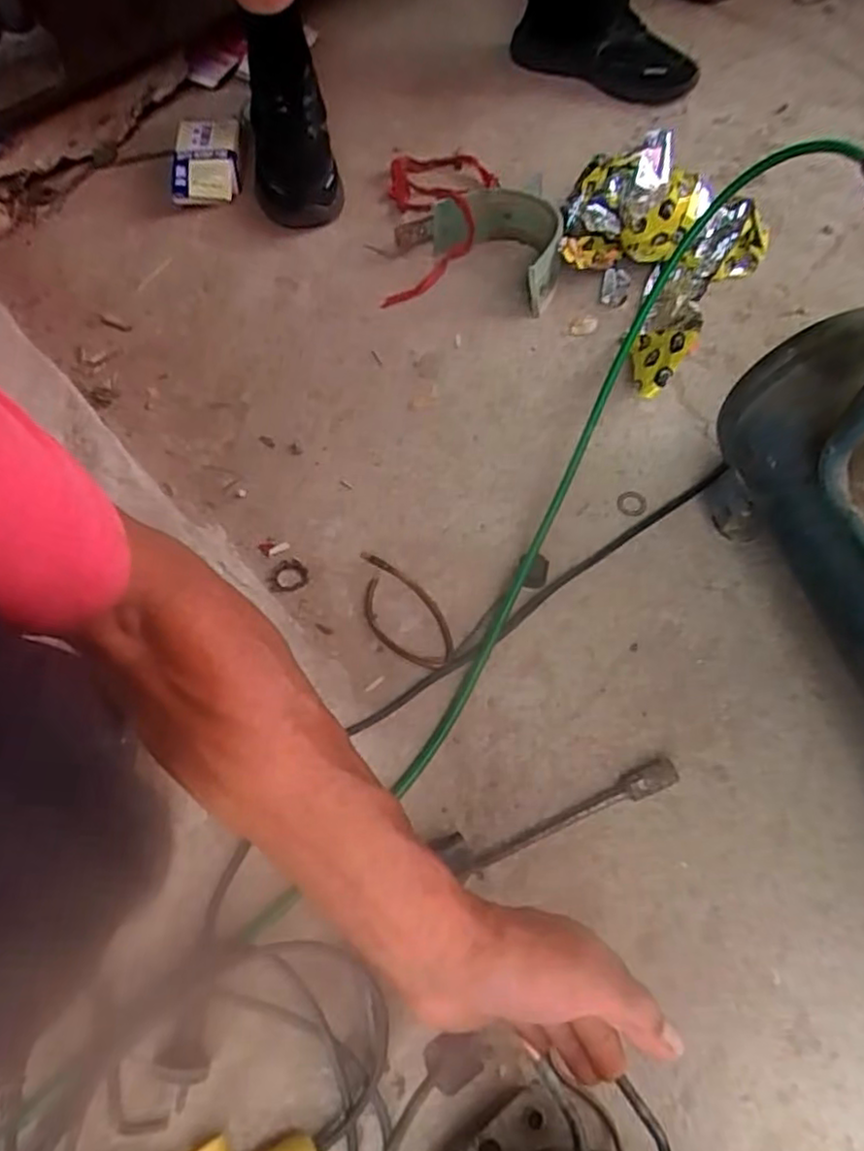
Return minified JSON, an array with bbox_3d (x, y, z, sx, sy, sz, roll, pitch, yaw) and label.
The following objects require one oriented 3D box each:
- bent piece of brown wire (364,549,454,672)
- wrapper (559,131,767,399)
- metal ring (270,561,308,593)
[{"bbox_3d":[-0.027,0.032,0.624,0.064,0.009,0.134,-36,67,-15],"label":"bent piece of brown wire"},{"bbox_3d":[0.226,-0.352,0.742,0.210,0.126,0.297,29,66,18],"label":"wrapper"},{"bbox_3d":[-0.137,0.003,0.650,0.033,0.004,0.036,-1,63,2],"label":"metal ring"}]

